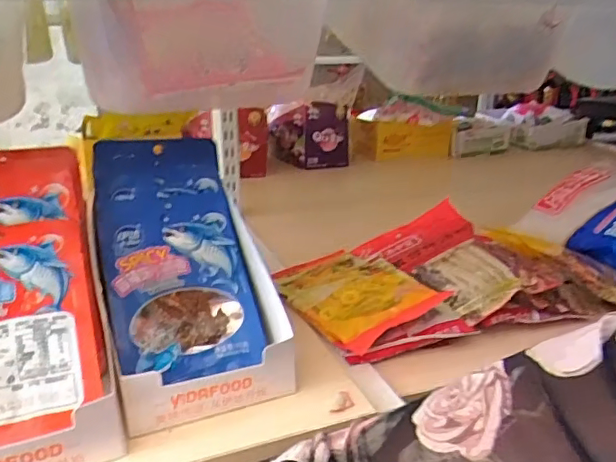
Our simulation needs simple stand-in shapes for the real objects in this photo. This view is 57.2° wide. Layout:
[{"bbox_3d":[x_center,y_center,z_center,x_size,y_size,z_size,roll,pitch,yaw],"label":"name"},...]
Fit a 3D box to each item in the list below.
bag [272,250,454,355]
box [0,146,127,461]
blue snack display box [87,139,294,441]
[{"bbox_3d":[0.046,0.056,0.551,0.124,0.026,0.156,-10,22,-27],"label":"bag"},{"bbox_3d":[-0.216,0.047,0.401,0.132,0.062,0.263,-7,56,-21],"label":"box"},{"bbox_3d":[-0.101,0.022,0.464,0.130,0.053,0.261,-8,53,-22],"label":"blue snack display box"}]

